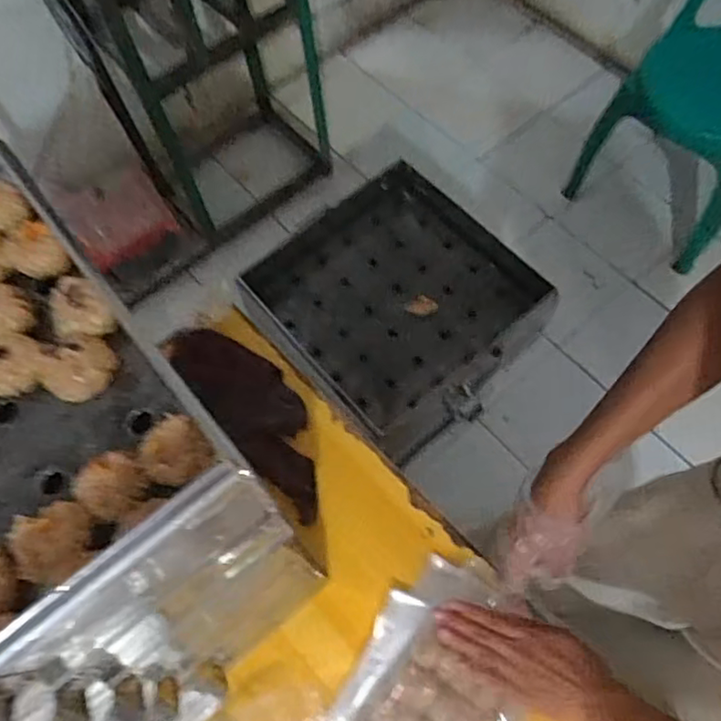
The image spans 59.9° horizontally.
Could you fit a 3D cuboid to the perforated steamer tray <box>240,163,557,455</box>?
[{"bbox_3d":[0.072,-0.112,1.120,0.425,0.088,0.447,-40,69,-14],"label":"perforated steamer tray"}]

